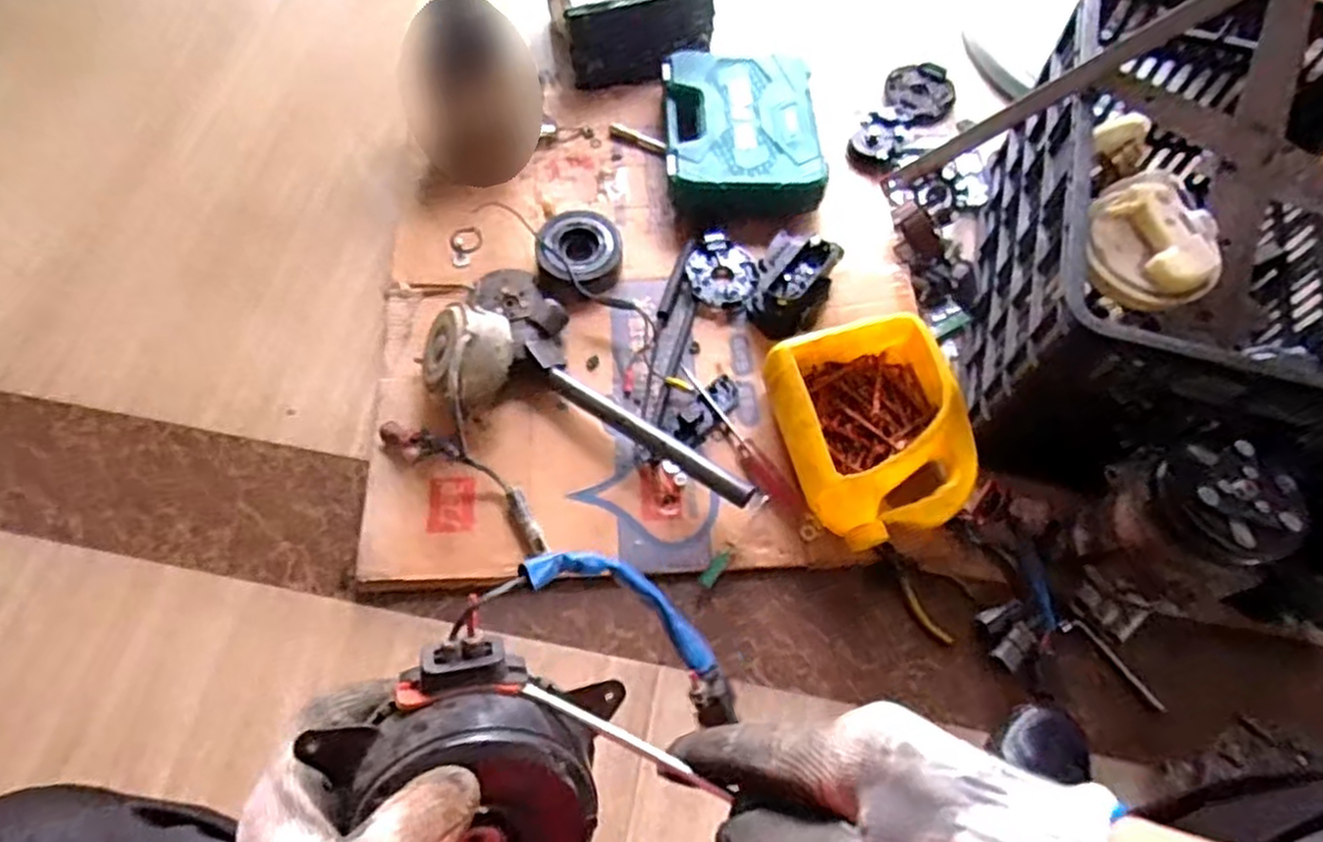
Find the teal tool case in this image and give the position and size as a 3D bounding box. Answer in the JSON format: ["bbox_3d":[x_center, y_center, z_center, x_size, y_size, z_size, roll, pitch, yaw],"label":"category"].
[{"bbox_3d":[0.106,-0.370,1.027,0.205,0.068,0.280,-4,65,-4],"label":"teal tool case"}]

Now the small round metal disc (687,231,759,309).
[{"bbox_3d":[0.075,-0.179,0.946,0.087,0.023,0.084,-1,62,1],"label":"small round metal disc"}]

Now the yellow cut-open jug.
[{"bbox_3d":[0.222,0.007,0.812,0.185,0.083,0.220,-18,63,-8],"label":"yellow cut-open jug"}]

